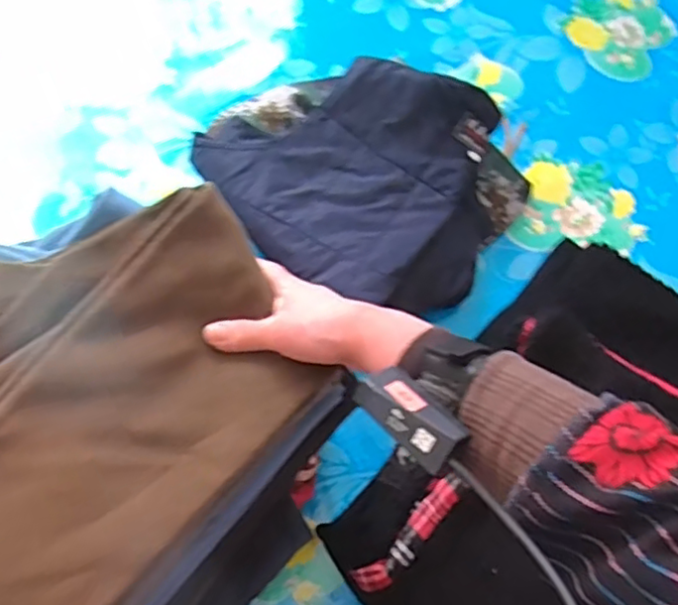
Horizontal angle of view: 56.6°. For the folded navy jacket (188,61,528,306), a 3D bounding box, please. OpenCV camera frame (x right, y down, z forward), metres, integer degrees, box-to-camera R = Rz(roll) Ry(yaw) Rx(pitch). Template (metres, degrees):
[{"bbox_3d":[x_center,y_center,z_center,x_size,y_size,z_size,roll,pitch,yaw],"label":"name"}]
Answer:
[{"bbox_3d":[0.022,-0.129,0.744,0.380,0.121,0.319,22,69,3],"label":"folded navy jacket"}]

